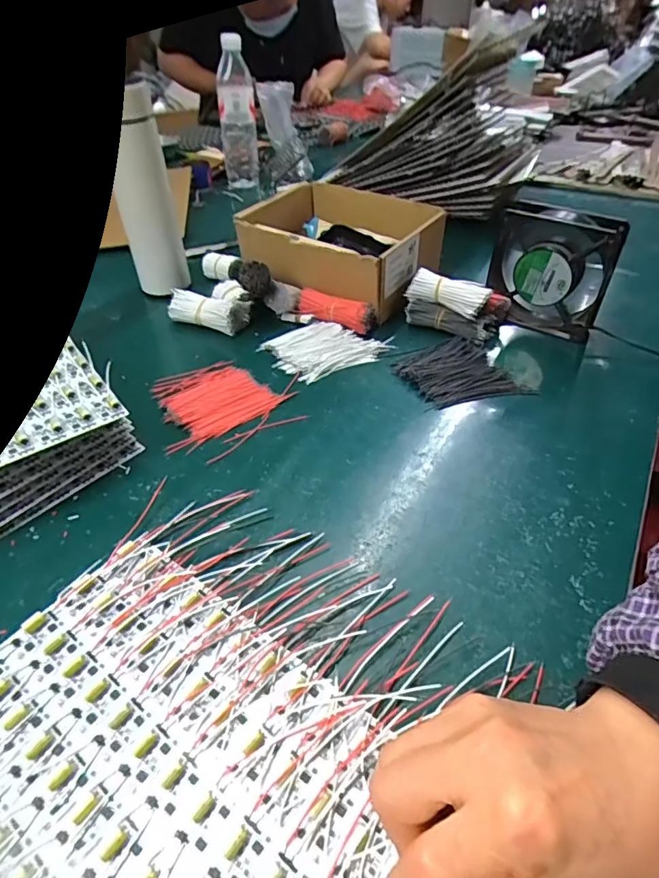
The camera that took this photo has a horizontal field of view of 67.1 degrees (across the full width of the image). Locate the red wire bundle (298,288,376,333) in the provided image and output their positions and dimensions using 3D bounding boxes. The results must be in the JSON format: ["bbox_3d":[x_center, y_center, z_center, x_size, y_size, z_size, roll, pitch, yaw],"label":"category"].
[{"bbox_3d":[0.009,-0.154,0.585,0.095,0.029,0.030,20,46,23],"label":"red wire bundle"}]

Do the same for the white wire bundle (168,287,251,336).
[{"bbox_3d":[-0.145,-0.154,0.594,0.100,0.030,0.036,15,44,17],"label":"white wire bundle"}]

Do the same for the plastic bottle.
[{"bbox_3d":[-0.183,-0.635,0.995,0.073,0.217,0.063,-8,42,-7],"label":"plastic bottle"}]

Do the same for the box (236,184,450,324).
[{"bbox_3d":[0.021,-0.258,0.666,0.237,0.084,0.182,25,48,26],"label":"box"}]

